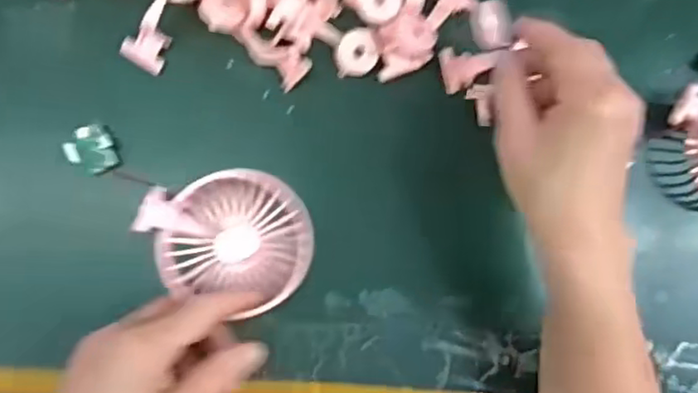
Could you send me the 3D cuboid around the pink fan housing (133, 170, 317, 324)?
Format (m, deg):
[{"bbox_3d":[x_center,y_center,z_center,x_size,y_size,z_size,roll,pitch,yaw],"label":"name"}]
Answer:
[{"bbox_3d":[-0.076,0.028,0.408,0.099,0.030,0.085,-11,87,-9],"label":"pink fan housing"}]

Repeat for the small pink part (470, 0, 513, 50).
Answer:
[{"bbox_3d":[0.088,-0.107,0.397,0.024,0.011,0.030,-6,88,16],"label":"small pink part"}]

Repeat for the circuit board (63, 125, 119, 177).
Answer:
[{"bbox_3d":[-0.166,-0.030,0.412,0.028,0.011,0.030,-23,87,-8],"label":"circuit board"}]

